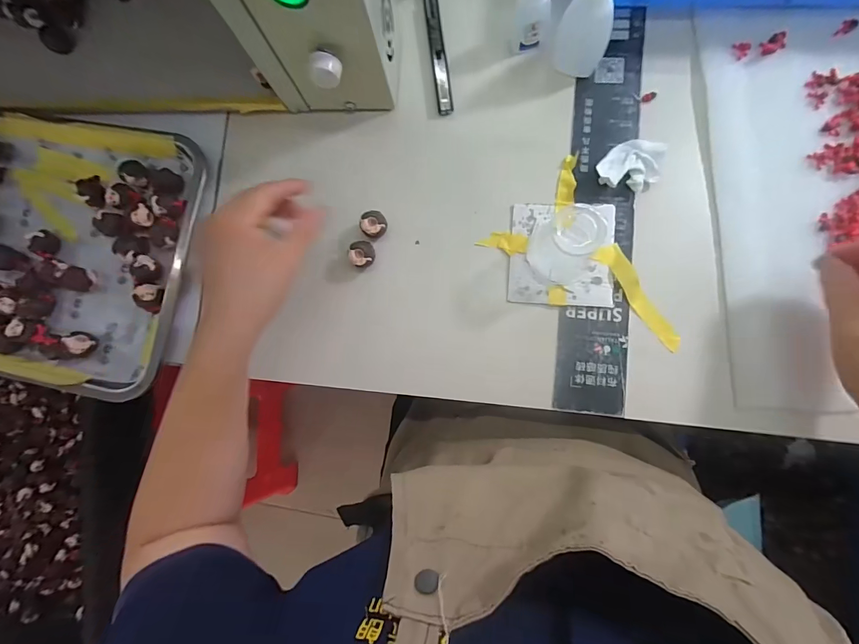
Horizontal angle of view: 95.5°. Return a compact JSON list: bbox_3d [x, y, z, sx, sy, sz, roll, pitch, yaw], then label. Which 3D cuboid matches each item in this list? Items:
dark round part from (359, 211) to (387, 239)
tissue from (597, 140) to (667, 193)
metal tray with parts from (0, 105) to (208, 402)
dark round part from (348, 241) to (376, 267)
[{"bbox_3d":[-0.051,-0.090,0.363,0.023,0.020,0.024,-1,85,6],"label":"dark round part"},{"bbox_3d":[0.177,-0.139,0.346,0.051,0.016,0.045,11,86,7],"label":"tissue"},{"bbox_3d":[-0.405,-0.079,0.397,0.356,0.040,0.268,7,86,7],"label":"metal tray with parts"},{"bbox_3d":[-0.061,-0.062,0.361,0.022,0.021,0.023,-1,85,6],"label":"dark round part"}]

